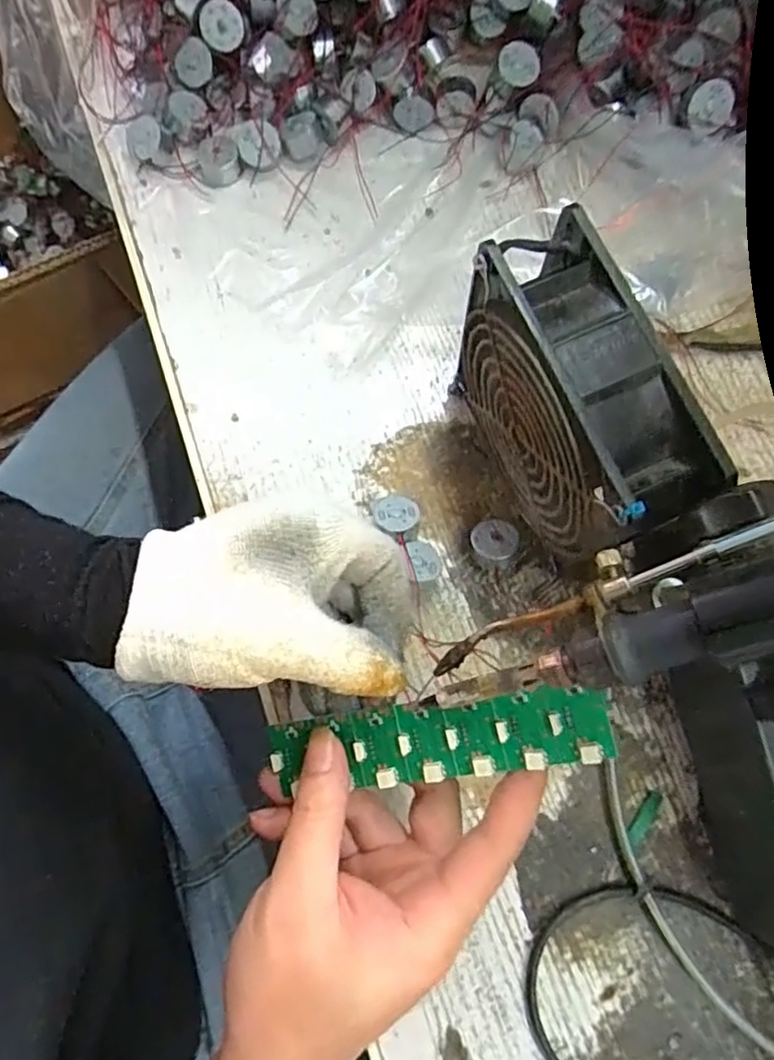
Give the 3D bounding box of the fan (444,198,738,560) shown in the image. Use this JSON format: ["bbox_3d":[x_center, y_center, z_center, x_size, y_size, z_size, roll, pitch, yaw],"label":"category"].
[{"bbox_3d":[0.073,-0.046,0.274,0.049,0.121,0.118,-22,79,-4],"label":"fan"}]

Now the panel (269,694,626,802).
[{"bbox_3d":[0.016,0.083,0.241,0.136,0.009,0.029,-12,77,20],"label":"panel"}]

